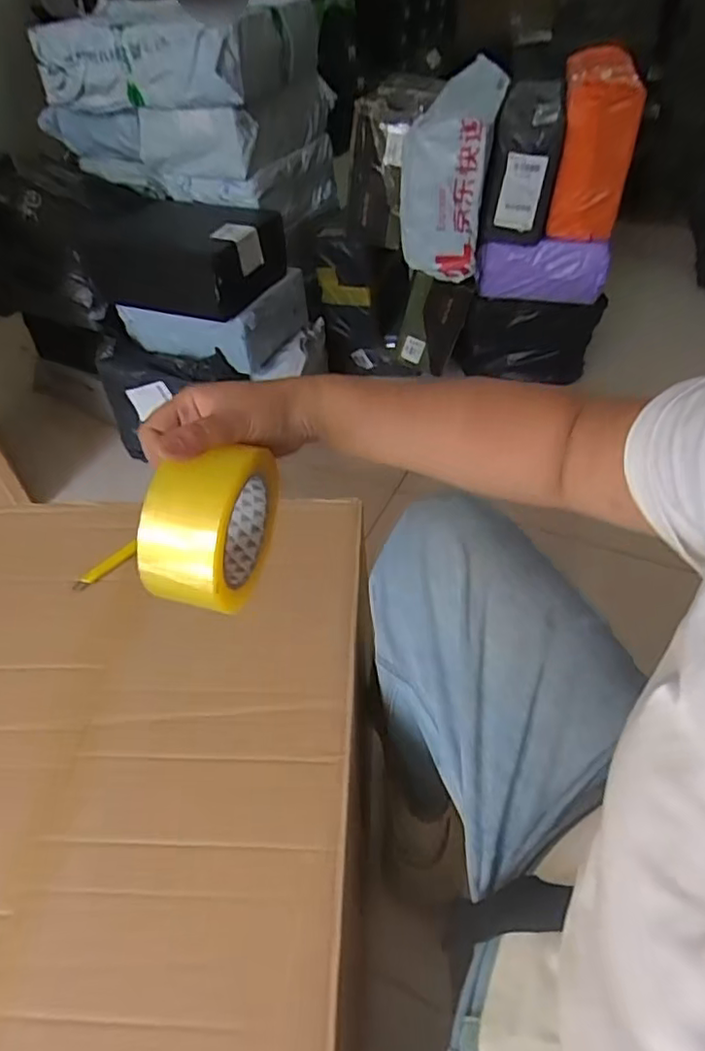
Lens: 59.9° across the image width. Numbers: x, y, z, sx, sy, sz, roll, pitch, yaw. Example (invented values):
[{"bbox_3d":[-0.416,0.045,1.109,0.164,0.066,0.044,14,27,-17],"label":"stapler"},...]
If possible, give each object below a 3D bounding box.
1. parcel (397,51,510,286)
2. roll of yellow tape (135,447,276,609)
[{"bbox_3d":[0.227,-0.763,1.318,0.160,0.303,0.392,10,47,15],"label":"parcel"},{"bbox_3d":[-0.092,-0.003,0.413,0.051,0.108,0.108,14,48,18],"label":"roll of yellow tape"}]

